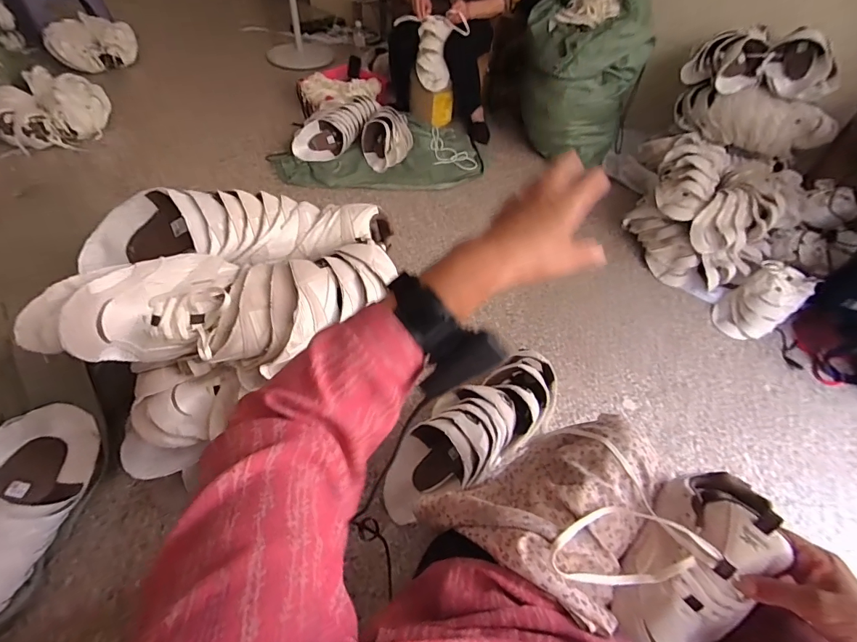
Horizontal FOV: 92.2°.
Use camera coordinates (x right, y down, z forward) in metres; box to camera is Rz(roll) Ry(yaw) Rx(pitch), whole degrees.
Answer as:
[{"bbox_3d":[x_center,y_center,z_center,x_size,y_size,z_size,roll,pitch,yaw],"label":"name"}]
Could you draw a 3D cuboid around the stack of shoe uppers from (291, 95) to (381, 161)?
[{"bbox_3d":[-0.376,-0.824,1.745,0.160,0.108,0.459,35,69,22],"label":"stack of shoe uppers"}]

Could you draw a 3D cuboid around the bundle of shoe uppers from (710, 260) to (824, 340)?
[{"bbox_3d":[1.069,-0.058,1.326,0.284,0.079,0.165,-46,70,10],"label":"bundle of shoe uppers"}]

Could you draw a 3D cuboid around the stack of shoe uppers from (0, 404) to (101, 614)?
[{"bbox_3d":[-0.732,0.334,0.717,0.146,0.113,0.393,8,50,2],"label":"stack of shoe uppers"}]

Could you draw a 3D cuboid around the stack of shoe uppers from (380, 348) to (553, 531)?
[{"bbox_3d":[0.110,0.222,0.929,0.469,0.178,0.197,-33,60,-28],"label":"stack of shoe uppers"}]

